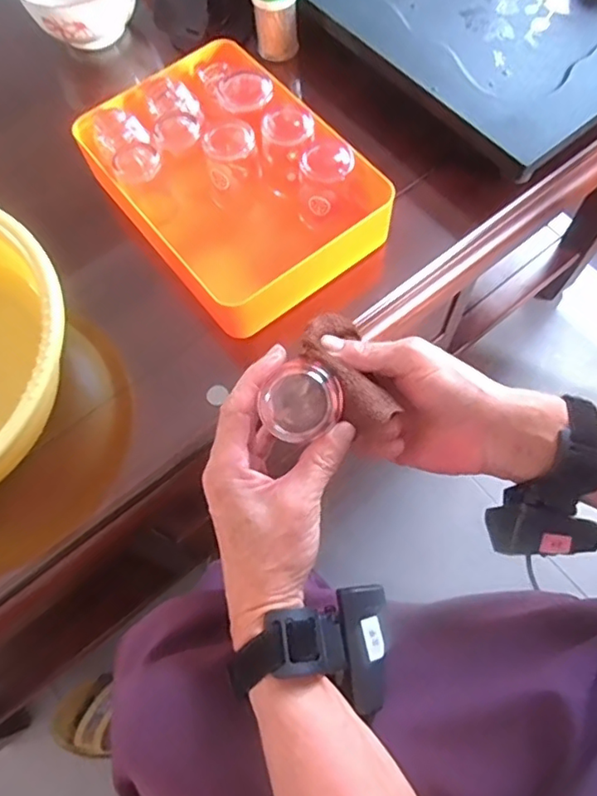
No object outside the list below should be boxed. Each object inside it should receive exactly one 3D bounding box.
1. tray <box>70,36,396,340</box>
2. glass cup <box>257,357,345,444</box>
[{"bbox_3d":[-0.063,-0.205,0.567,0.194,0.097,0.274,-38,72,-12],"label":"tray"},{"bbox_3d":[0.001,0.001,0.371,0.054,0.051,0.054,0,90,-5],"label":"glass cup"}]

